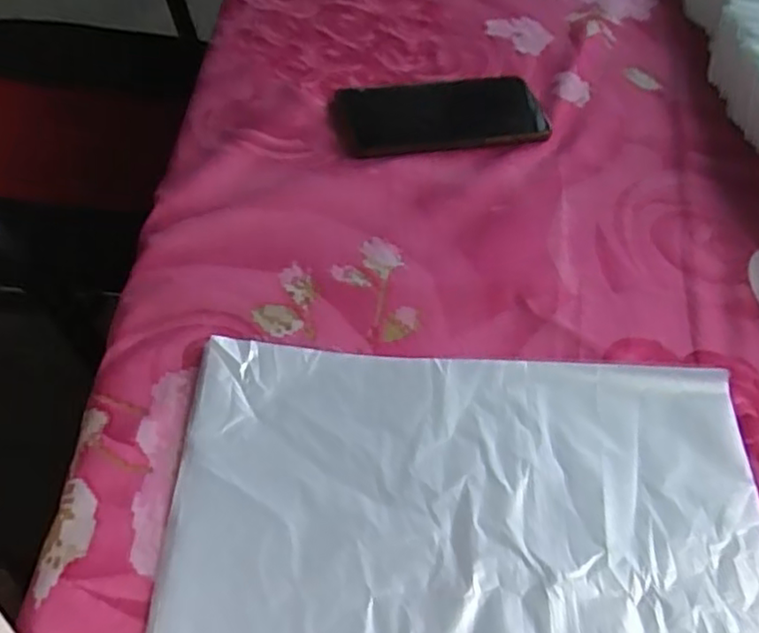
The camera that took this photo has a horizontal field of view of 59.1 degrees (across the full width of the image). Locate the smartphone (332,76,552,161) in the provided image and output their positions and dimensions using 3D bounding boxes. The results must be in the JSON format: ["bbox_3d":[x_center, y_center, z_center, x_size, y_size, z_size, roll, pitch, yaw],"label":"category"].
[{"bbox_3d":[0.049,-0.162,0.540,0.167,0.011,0.087,-10,55,-12],"label":"smartphone"}]

